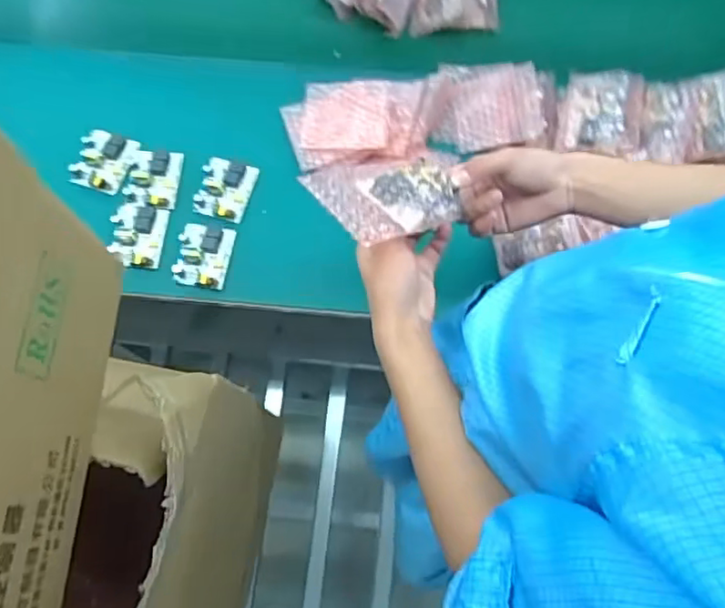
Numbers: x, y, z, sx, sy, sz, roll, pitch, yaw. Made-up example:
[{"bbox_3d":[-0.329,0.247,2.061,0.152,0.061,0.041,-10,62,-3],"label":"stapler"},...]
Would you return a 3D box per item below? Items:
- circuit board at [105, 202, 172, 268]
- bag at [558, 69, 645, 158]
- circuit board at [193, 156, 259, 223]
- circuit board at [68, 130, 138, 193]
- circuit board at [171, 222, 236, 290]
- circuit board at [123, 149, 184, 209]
[{"bbox_3d":[-0.282,-0.088,0.763,0.063,0.014,0.082,3,74,1],"label":"circuit board"},{"bbox_3d":[0.294,-0.234,0.744,0.089,0.036,0.104,7,74,3],"label":"bag"},{"bbox_3d":[-0.177,-0.148,0.778,0.068,0.014,0.078,17,75,5],"label":"circuit board"},{"bbox_3d":[-0.338,-0.188,0.794,0.073,0.012,0.081,18,78,3],"label":"circuit board"},{"bbox_3d":[-0.198,-0.061,0.757,0.064,0.013,0.079,8,74,3],"label":"circuit board"},{"bbox_3d":[-0.270,-0.162,0.787,0.066,0.025,0.075,11,74,4],"label":"circuit board"}]

